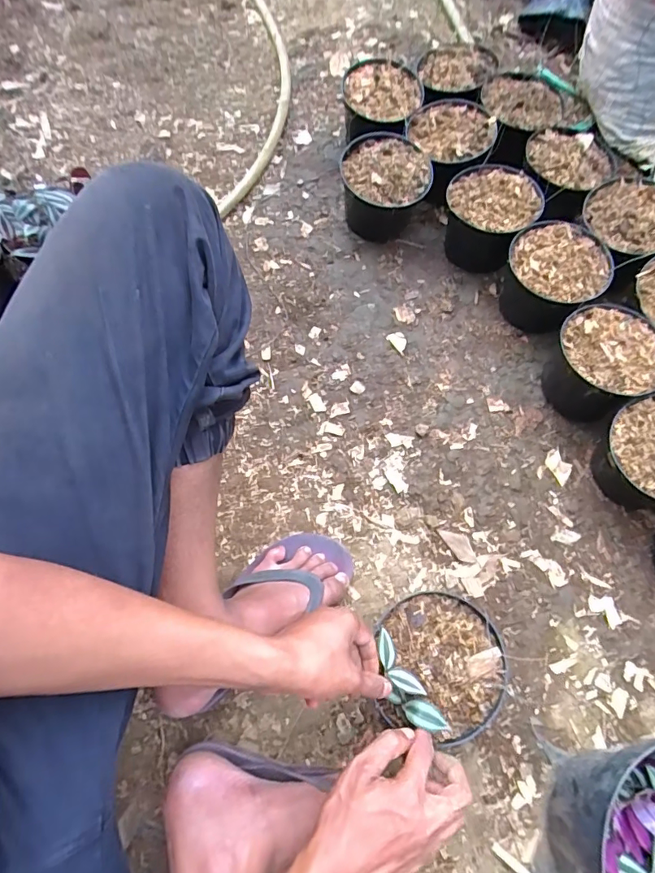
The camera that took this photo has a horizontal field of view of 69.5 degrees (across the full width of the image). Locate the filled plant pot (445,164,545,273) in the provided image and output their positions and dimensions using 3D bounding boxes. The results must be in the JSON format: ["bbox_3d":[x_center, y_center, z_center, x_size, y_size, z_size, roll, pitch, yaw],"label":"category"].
[{"bbox_3d":[0.266,-0.361,0.793,0.141,0.110,0.130,0,67,0],"label":"filled plant pot"}]

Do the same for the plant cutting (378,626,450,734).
[{"bbox_3d":[0.077,0.254,0.483,0.032,0.020,0.103,-28,58,-12],"label":"plant cutting"}]

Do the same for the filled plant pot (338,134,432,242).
[{"bbox_3d":[0.097,-0.427,0.819,0.142,0.113,0.142,0,67,0],"label":"filled plant pot"}]

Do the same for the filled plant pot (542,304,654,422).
[{"bbox_3d":[0.399,-0.102,0.696,0.130,0.111,0.141,0,67,0],"label":"filled plant pot"}]

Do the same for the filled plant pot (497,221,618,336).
[{"bbox_3d":[0.349,-0.241,0.750,0.138,0.115,0.144,0,67,0],"label":"filled plant pot"}]

